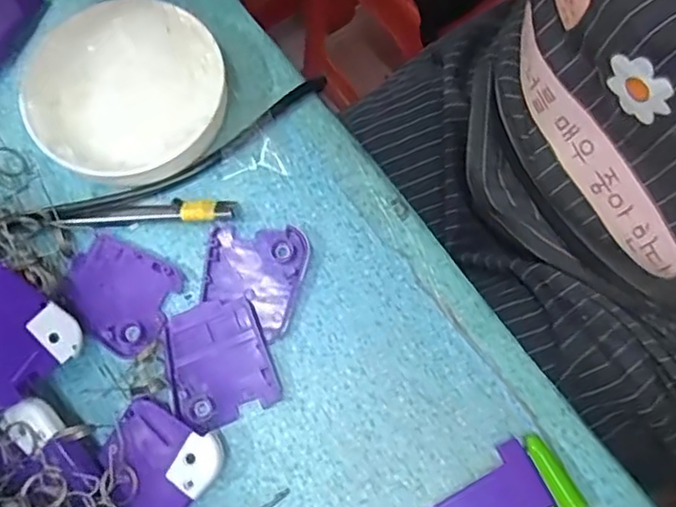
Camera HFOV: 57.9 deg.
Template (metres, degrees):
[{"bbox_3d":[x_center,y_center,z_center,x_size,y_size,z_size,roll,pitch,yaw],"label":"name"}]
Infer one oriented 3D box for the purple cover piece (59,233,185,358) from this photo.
[{"bbox_3d":[-0.117,0.021,0.323,0.059,0.006,0.051,27,78,8],"label":"purple cover piece"}]

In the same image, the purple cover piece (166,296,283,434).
[{"bbox_3d":[-0.061,0.055,0.310,0.050,0.007,0.059,-20,76,-4],"label":"purple cover piece"}]

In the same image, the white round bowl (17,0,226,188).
[{"bbox_3d":[-0.117,-0.088,0.338,0.106,0.025,0.106,0,75,1],"label":"white round bowl"}]

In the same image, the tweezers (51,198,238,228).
[{"bbox_3d":[-0.102,-0.022,0.327,0.092,0.013,0.014,-2,75,1],"label":"tweezers"}]

